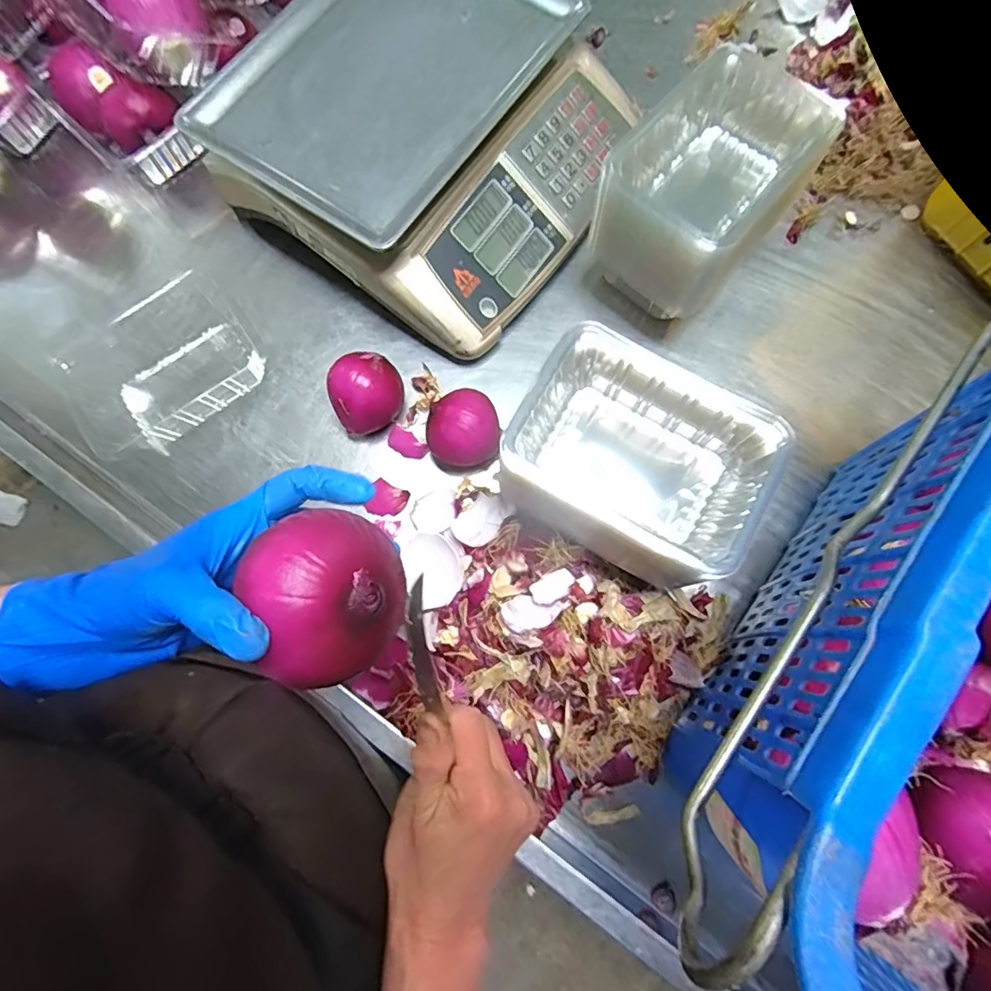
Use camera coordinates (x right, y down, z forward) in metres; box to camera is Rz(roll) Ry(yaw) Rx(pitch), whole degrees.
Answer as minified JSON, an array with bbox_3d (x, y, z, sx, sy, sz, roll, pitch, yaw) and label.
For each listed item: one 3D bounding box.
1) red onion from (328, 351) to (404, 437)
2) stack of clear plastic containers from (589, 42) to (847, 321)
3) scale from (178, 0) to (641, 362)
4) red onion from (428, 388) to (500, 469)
[{"bbox_3d":[-0.119,-0.095,0.494,0.063,0.066,0.059,0,78,1],"label":"red onion"},{"bbox_3d":[0.196,-0.280,0.500,0.131,0.146,0.189,41,81,9],"label":"stack of clear plastic containers"},{"bbox_3d":[-0.062,-0.362,0.535,0.337,0.113,0.348,34,80,8],"label":"scale"},{"bbox_3d":[-0.030,-0.059,0.490,0.064,0.059,0.060,0,78,1],"label":"red onion"}]

